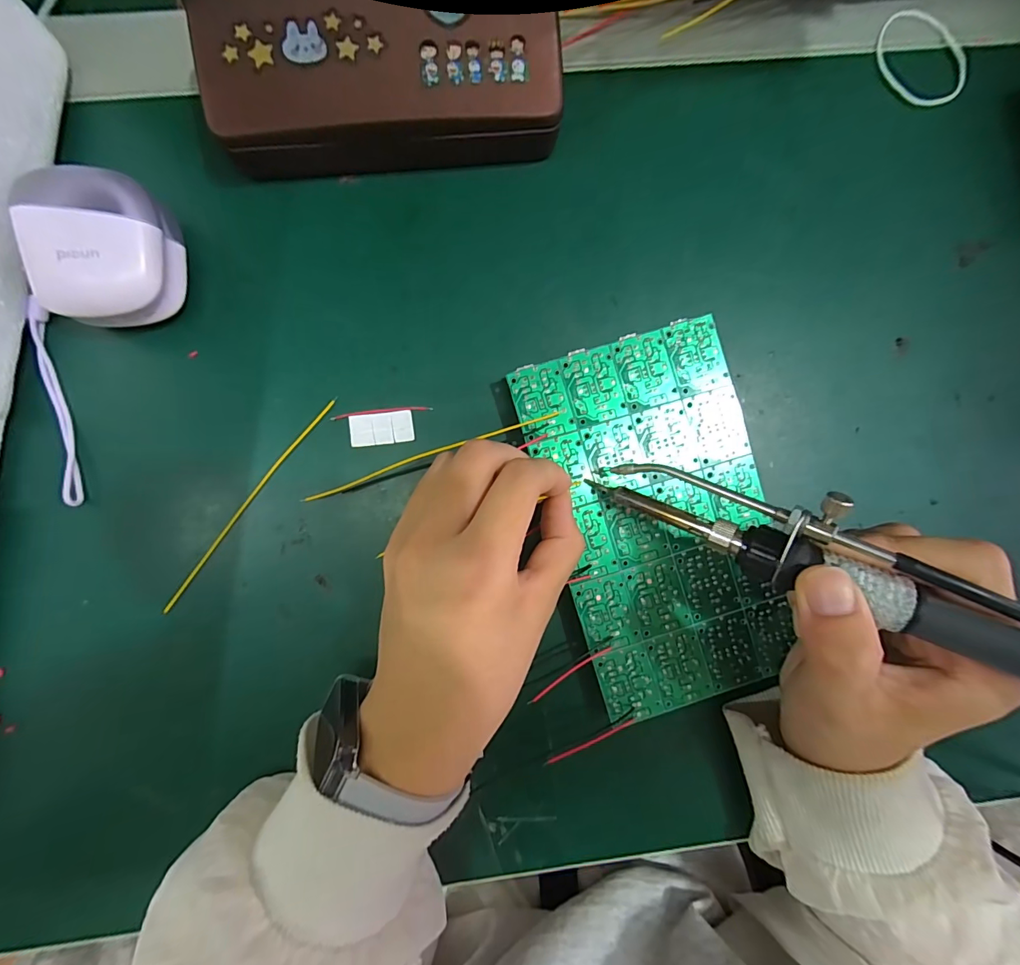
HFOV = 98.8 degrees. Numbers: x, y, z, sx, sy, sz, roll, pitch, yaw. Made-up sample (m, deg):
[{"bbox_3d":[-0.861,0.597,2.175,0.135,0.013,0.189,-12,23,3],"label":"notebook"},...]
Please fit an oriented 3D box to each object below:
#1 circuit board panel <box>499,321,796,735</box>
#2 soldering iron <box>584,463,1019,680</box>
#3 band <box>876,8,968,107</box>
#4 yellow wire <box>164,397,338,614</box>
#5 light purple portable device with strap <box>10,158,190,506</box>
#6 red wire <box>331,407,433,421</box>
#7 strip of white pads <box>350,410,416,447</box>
[{"bbox_3d":[0.072,0.018,0.215,0.101,0.017,0.173,-17,91,-3],"label":"circuit board panel"},{"bbox_3d":[0.120,0.031,0.139,0.203,0.024,0.030,27,88,30],"label":"soldering iron"},{"bbox_3d":[0.214,-0.221,0.227,0.040,0.006,0.053,-32,92,-3],"label":"band"},{"bbox_3d":[-0.125,0.009,0.210,0.005,0.004,0.128,38,88,-3],"label":"yellow wire"},{"bbox_3d":[-0.193,-0.067,0.190,0.056,0.040,0.136,27,89,-3],"label":"light purple portable device with strap"},{"bbox_3d":[-0.063,-0.035,0.213,0.049,0.004,0.004,-7,91,-3],"label":"red wire"},{"bbox_3d":[-0.063,-0.026,0.213,0.030,0.004,0.015,-6,91,-3],"label":"strip of white pads"}]

